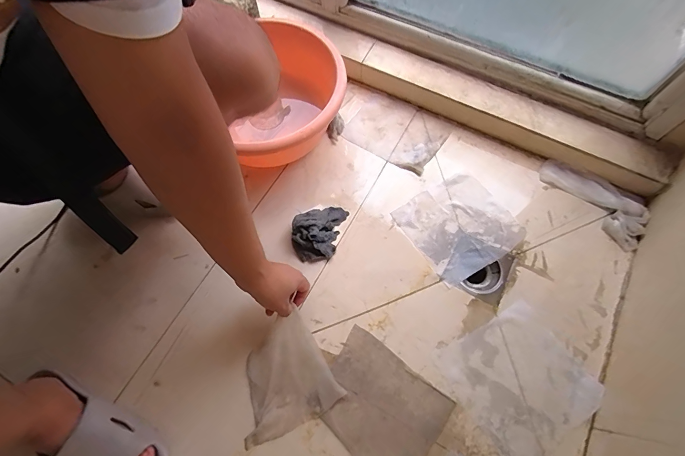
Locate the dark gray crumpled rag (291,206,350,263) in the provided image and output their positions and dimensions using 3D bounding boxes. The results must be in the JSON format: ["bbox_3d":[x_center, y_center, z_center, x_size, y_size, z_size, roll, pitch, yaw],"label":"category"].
[{"bbox_3d":[-0.045,0.003,0.614,0.079,0.041,0.112,16,69,8],"label":"dark gray crumpled rag"}]

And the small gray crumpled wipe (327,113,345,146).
[{"bbox_3d":[-0.015,-0.201,0.709,0.031,0.023,0.057,26,71,11],"label":"small gray crumpled wipe"}]

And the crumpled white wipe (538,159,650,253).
[{"bbox_3d":[0.458,-0.059,0.630,0.081,0.031,0.199,-37,72,-13],"label":"crumpled white wipe"}]

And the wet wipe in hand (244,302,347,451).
[{"bbox_3d":[-0.095,0.226,0.517,0.147,0.039,0.141,-31,70,-11],"label":"wet wipe in hand"}]

